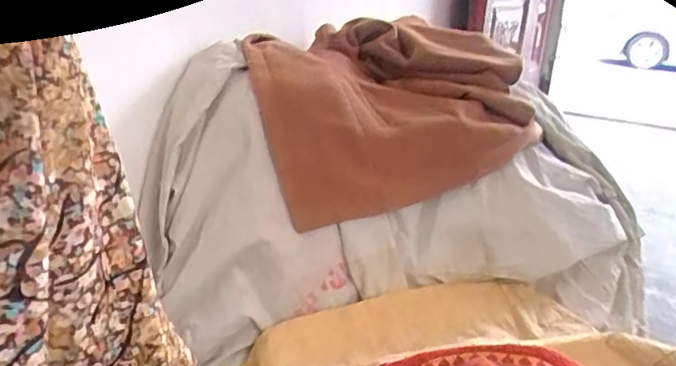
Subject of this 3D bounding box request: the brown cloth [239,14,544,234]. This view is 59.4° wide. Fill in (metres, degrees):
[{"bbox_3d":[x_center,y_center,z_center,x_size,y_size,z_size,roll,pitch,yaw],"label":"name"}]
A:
[{"bbox_3d":[0.087,-0.157,1.039,0.478,0.077,0.420,-14,58,-22],"label":"brown cloth"}]

